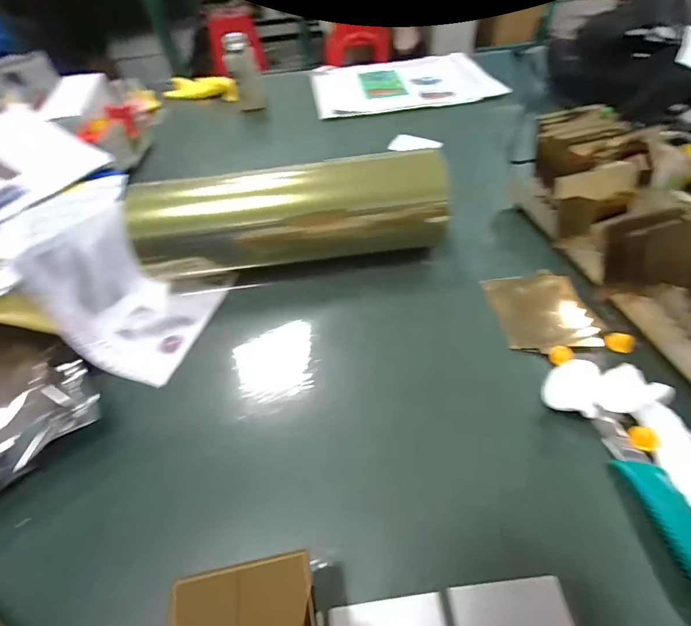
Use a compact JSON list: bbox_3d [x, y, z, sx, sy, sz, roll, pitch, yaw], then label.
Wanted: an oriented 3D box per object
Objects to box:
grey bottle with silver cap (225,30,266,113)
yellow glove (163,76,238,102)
[{"bbox_3d":[-0.205,-0.486,0.739,0.058,0.129,0.062,-10,52,-4],"label":"grey bottle with silver cap"},{"bbox_3d":[-0.314,-0.493,0.812,0.193,0.031,0.065,4,53,7],"label":"yellow glove"}]

